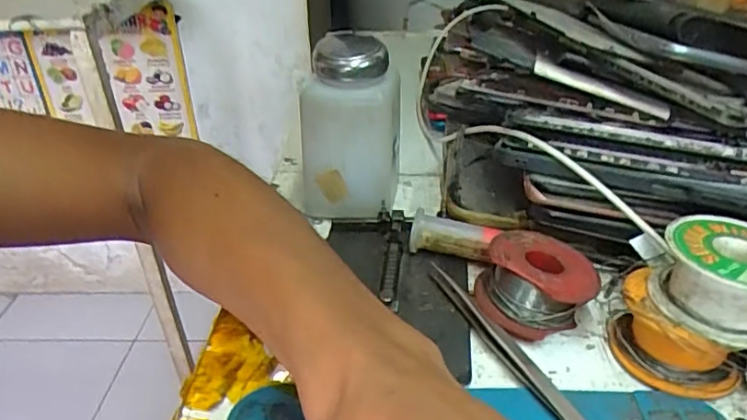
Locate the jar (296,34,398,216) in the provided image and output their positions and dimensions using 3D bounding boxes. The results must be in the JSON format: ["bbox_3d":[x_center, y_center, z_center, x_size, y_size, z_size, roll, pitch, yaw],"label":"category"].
[{"bbox_3d":[-0.014,-0.044,0.340,0.057,0.104,0.048,0,32,2],"label":"jar"}]

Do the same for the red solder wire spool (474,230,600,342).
[{"bbox_3d":[0.077,0.035,0.279,0.051,0.033,0.044,0,32,1],"label":"red solder wire spool"}]

